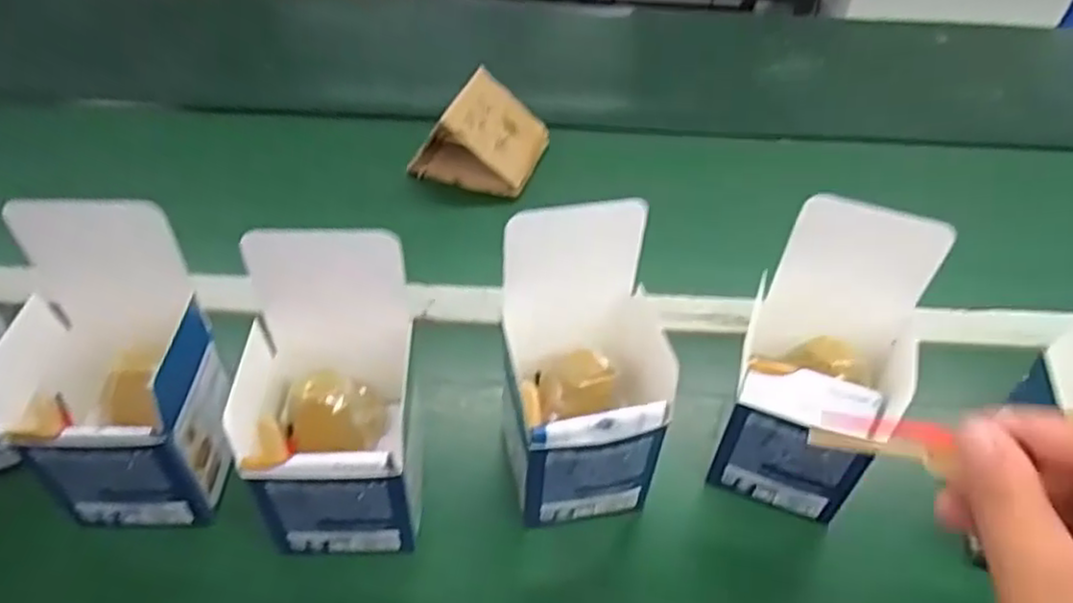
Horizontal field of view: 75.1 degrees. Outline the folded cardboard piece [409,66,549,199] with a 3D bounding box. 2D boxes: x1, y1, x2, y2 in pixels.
[{"bbox_3d":[-0.053,-0.169,0.687,0.107,0.073,0.104,14,47,12],"label":"folded cardboard piece"}]

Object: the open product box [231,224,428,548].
[{"bbox_3d":[-0.111,0.058,0.387,0.094,0.174,0.094,-5,46,-6],"label":"open product box"}]

